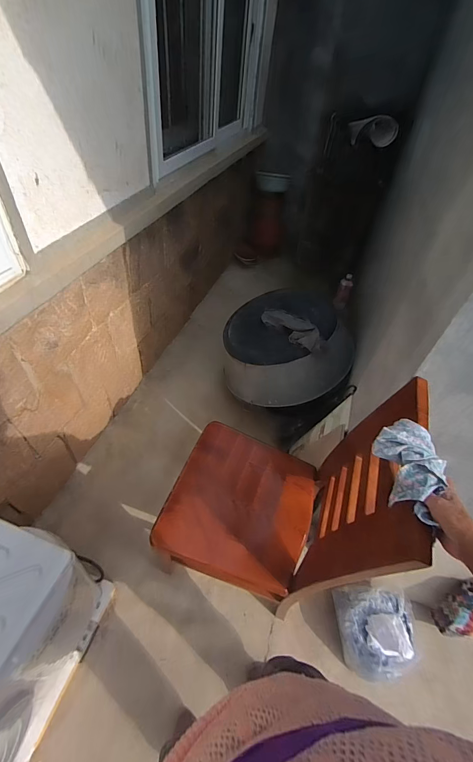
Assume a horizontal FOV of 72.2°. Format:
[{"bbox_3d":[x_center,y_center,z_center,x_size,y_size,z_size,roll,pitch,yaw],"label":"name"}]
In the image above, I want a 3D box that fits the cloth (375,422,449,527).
[{"bbox_3d":[0.293,0.137,0.549,0.091,0.046,0.191,6,47,-1],"label":"cloth"}]

